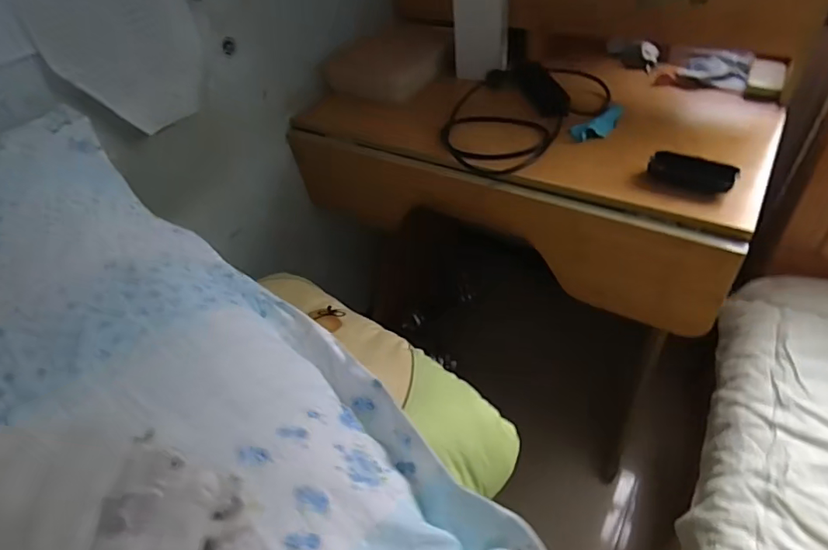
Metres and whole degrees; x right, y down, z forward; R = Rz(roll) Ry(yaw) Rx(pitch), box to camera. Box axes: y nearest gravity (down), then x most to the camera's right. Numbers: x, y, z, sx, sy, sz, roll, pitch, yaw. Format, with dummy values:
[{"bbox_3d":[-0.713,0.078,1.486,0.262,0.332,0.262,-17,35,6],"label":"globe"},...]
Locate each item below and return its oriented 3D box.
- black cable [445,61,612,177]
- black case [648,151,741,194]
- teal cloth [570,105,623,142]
[{"bbox_3d":[0.180,-0.298,0.908,0.365,0.033,0.250,-35,50,-27],"label":"black cable"},{"bbox_3d":[0.385,-0.142,0.698,0.109,0.030,0.035,25,51,30],"label":"black case"},{"bbox_3d":[0.314,-0.253,0.839,0.120,0.019,0.048,-27,47,-21],"label":"teal cloth"}]

